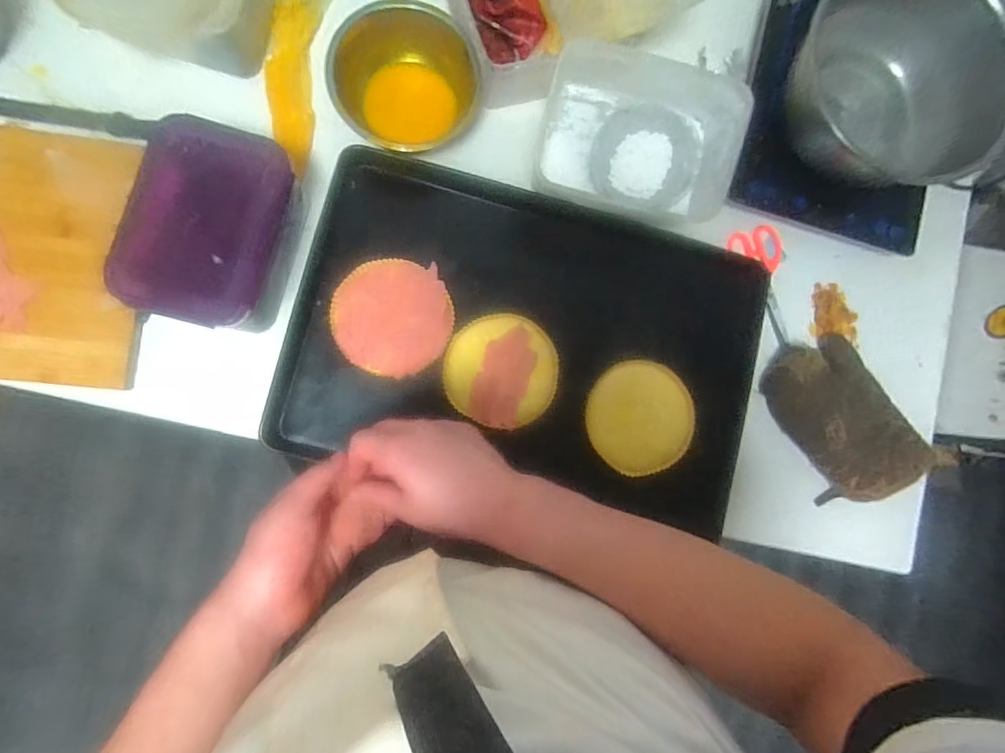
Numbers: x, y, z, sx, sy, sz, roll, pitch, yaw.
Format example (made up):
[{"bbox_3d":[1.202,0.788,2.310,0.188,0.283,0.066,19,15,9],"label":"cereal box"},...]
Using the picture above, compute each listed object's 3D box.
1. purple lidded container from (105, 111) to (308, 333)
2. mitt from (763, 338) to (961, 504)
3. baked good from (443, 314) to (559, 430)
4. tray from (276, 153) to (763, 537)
[{"bbox_3d":[-0.336,-0.168,0.566,0.157,0.106,0.214,14,86,-6],"label":"purple lidded container"},{"bbox_3d":[0.470,0.055,0.672,0.144,0.070,0.236,-30,91,-7],"label":"mitt"},{"bbox_3d":[-0.001,-0.007,0.622,0.142,0.010,0.143,1,87,-7],"label":"baked good"},{"bbox_3d":[0.039,-0.042,0.642,0.607,0.063,0.400,12,87,-6],"label":"tray"}]

